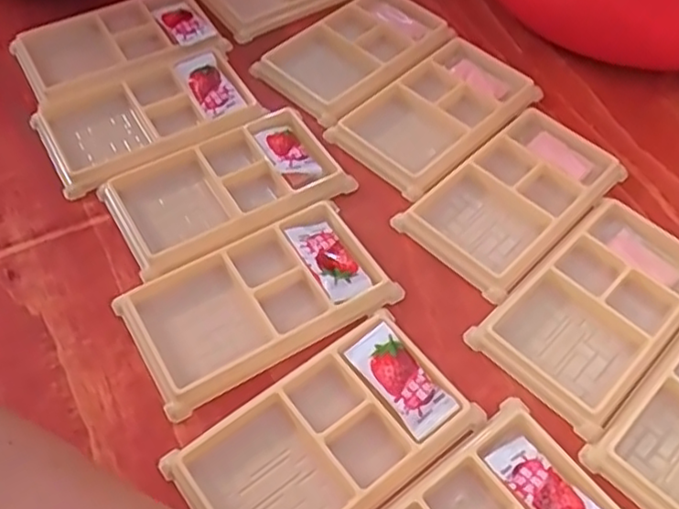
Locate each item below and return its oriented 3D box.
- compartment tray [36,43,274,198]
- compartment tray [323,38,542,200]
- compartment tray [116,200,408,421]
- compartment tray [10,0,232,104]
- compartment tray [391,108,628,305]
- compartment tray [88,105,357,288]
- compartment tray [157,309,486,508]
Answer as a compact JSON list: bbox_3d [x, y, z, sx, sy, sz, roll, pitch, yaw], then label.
[{"bbox_3d":[-0.126,-0.092,0.439,0.134,0.013,0.081,-27,60,-17],"label":"compartment tray"},{"bbox_3d":[0.070,-0.098,0.448,0.136,0.009,0.079,-39,64,-23],"label":"compartment tray"},{"bbox_3d":[-0.045,0.024,0.359,0.132,0.010,0.074,-27,60,-17],"label":"compartment tray"},{"bbox_3d":[-0.159,-0.153,0.481,0.138,0.017,0.073,-22,59,-15],"label":"compartment tray"},{"bbox_3d":[0.109,-0.036,0.409,0.076,0.010,0.135,39,64,23],"label":"compartment tray"},{"bbox_3d":[-0.068,-0.043,0.404,0.135,0.012,0.078,-26,60,-17],"label":"compartment tray"},{"bbox_3d":[-0.005,0.087,0.317,0.134,0.013,0.077,-32,62,-20],"label":"compartment tray"}]

